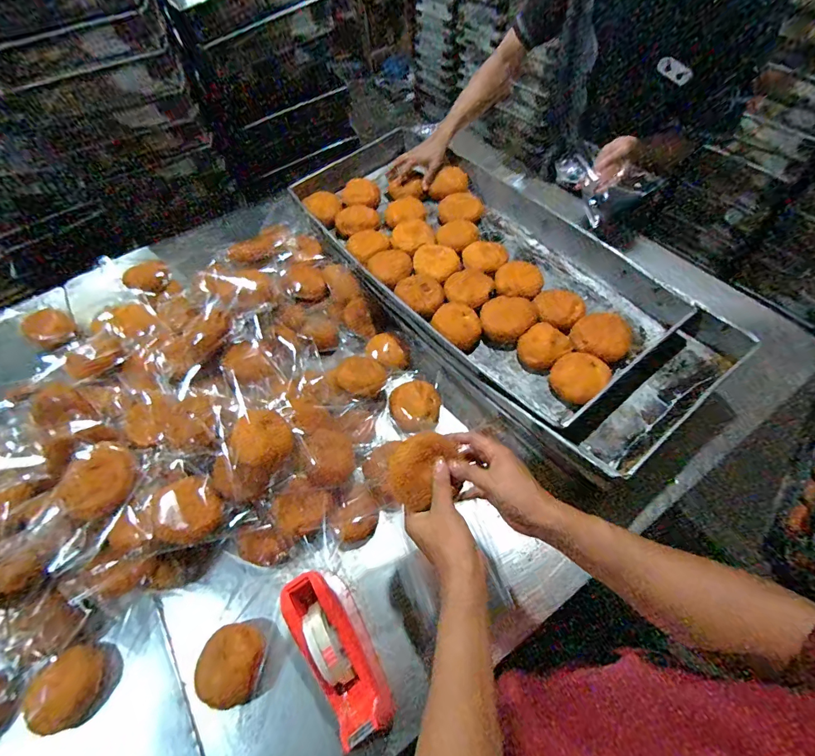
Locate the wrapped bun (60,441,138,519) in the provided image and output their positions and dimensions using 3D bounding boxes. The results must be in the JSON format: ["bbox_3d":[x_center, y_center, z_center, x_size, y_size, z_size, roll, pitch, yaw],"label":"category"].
[{"bbox_3d":[-0.459,0.150,0.601,0.093,0.053,0.101,-2,57,4],"label":"wrapped bun"}]

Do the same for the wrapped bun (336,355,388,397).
[{"bbox_3d":[-0.085,-0.005,0.737,0.077,0.052,0.081,-2,57,4],"label":"wrapped bun"}]

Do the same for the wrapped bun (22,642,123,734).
[{"bbox_3d":[-0.459,0.423,0.555,0.091,0.065,0.082,-37,62,-18],"label":"wrapped bun"}]

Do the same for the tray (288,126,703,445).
[{"bbox_3d":[0.121,-0.256,0.832,0.383,0.092,0.791,-34,61,-16],"label":"tray"}]

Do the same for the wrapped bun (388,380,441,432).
[{"bbox_3d":[0.016,0.054,0.746,0.092,0.045,0.084,-2,57,4],"label":"wrapped bun"}]

